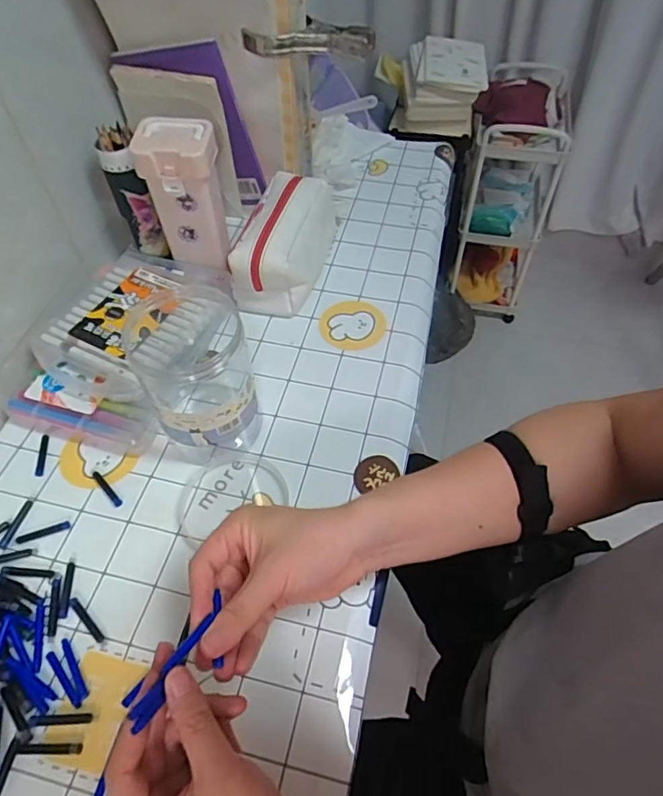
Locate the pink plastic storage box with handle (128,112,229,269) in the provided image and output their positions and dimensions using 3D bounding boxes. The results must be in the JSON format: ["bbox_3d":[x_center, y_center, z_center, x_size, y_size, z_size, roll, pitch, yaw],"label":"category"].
[{"bbox_3d":[-0.165,-0.231,0.627,0.083,0.159,0.062,2,53,2],"label":"pink plastic storage box with handle"}]

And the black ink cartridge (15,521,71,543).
[{"bbox_3d":[-0.263,0.123,0.489,0.045,0.004,0.008,-19,56,-13],"label":"black ink cartridge"}]

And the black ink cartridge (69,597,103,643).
[{"bbox_3d":[-0.205,0.184,0.446,0.047,0.004,0.008,37,62,25],"label":"black ink cartridge"}]

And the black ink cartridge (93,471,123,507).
[{"bbox_3d":[-0.217,0.087,0.518,0.009,0.004,0.048,-38,62,-24],"label":"black ink cartridge"}]

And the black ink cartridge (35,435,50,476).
[{"bbox_3d":[-0.293,0.058,0.541,0.008,0.006,0.045,-6,54,-4],"label":"black ink cartridge"}]

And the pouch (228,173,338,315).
[{"bbox_3d":[-0.052,-0.202,0.673,0.090,0.086,0.206,12,54,9],"label":"pouch"}]

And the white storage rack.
[{"bbox_3d":[0.501,-0.574,1.544,0.239,0.577,0.390,18,57,13],"label":"white storage rack"}]

